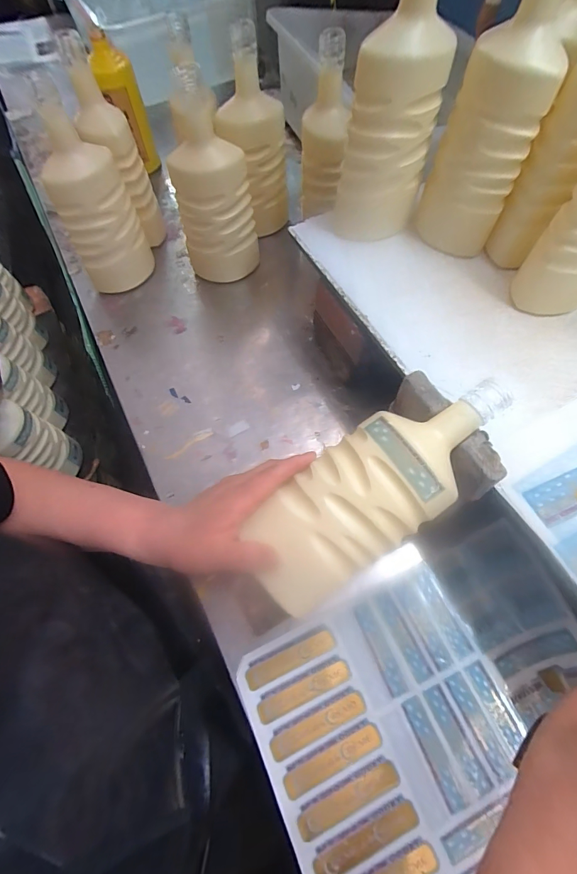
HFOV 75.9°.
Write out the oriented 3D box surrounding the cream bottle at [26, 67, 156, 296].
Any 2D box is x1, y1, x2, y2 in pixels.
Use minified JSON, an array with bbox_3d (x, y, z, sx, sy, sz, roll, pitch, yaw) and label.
[{"bbox_3d":[-0.255,-0.302,0.487,0.084,0.225,0.077,-5,66,1],"label":"cream bottle"}]

